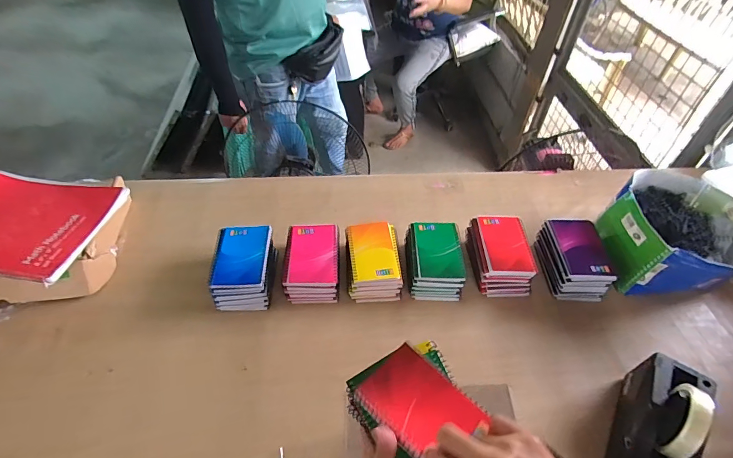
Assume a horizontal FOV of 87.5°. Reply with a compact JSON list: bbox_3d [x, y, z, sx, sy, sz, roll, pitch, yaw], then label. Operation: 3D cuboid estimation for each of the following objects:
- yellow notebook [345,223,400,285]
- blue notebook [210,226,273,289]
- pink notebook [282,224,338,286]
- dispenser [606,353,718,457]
[{"bbox_3d":[0.012,0.038,0.700,0.084,0.015,0.128,-5,48,-7],"label":"yellow notebook"},{"bbox_3d":[-0.221,0.044,0.676,0.093,0.013,0.129,-1,48,-4],"label":"blue notebook"},{"bbox_3d":[-0.100,0.045,0.697,0.094,0.016,0.131,0,48,-3],"label":"pink notebook"},{"bbox_3d":[0.382,0.258,0.494,0.077,0.098,0.196,29,54,20],"label":"dispenser"}]

